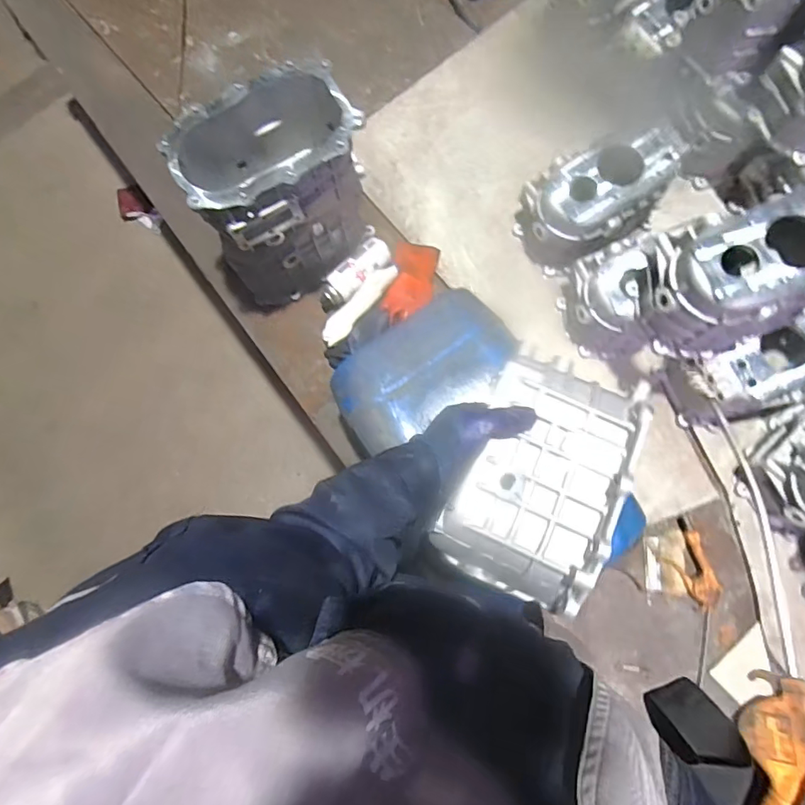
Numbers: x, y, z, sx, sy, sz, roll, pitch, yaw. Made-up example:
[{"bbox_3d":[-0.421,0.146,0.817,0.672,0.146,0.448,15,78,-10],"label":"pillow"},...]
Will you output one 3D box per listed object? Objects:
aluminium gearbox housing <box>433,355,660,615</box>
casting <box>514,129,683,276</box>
[{"bbox_3d":[0.154,0.080,0.531,0.167,0.058,0.247,25,81,5],"label":"aluminium gearbox housing"},{"bbox_3d":[0.356,-0.357,0.917,0.254,0.165,0.161,-19,80,-2],"label":"casting"}]

